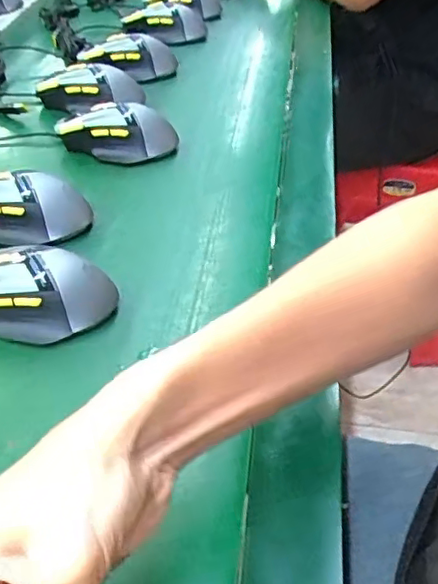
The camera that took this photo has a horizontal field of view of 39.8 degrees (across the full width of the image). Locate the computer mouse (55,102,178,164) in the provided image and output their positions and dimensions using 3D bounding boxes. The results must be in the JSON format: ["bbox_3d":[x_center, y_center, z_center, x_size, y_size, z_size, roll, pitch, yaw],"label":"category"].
[{"bbox_3d":[-0.101,-0.162,0.606,0.113,0.043,0.078,-12,43,-17],"label":"computer mouse"}]

